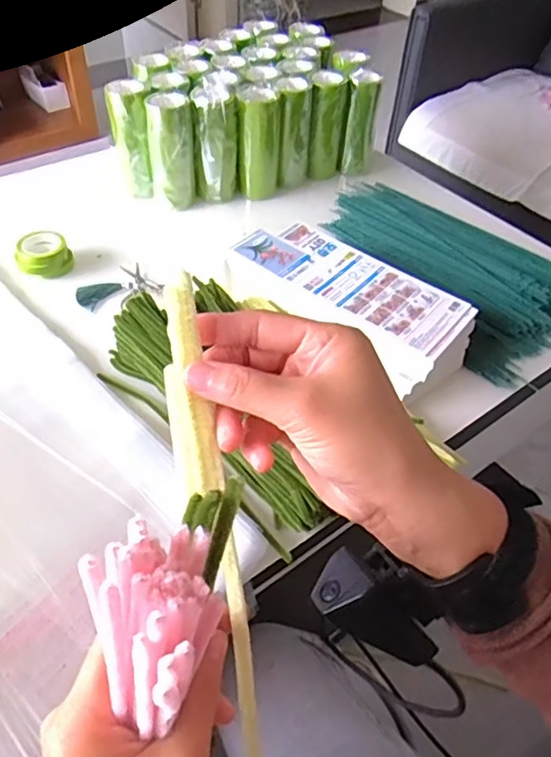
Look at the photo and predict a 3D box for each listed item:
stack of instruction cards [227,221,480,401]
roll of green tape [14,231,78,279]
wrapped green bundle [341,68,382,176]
[{"bbox_3d":[0.083,-0.095,0.694,0.293,0.045,0.139,34,54,25],"label":"stack of instruction cards"},{"bbox_3d":[-0.296,-0.158,0.751,0.069,0.034,0.059,-22,53,-22],"label":"roll of green tape"},{"bbox_3d":[0.136,-0.404,0.940,0.048,0.148,0.045,5,47,1],"label":"wrapped green bundle"}]

